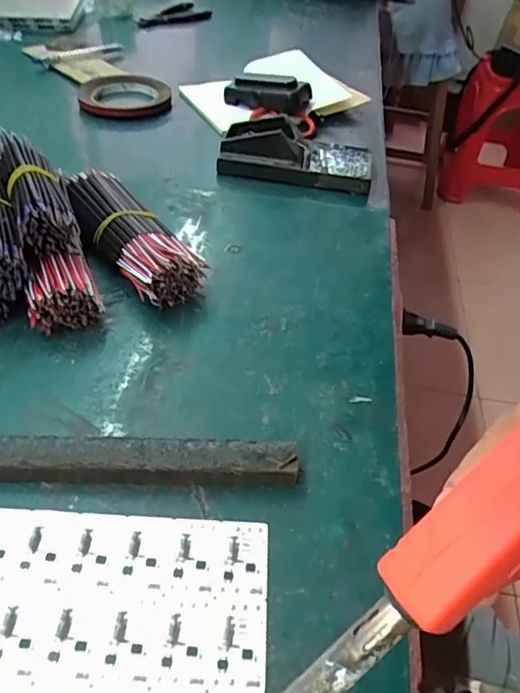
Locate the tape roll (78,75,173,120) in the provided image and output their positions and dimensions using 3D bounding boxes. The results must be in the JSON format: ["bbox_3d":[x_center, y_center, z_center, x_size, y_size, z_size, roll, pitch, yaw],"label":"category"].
[{"bbox_3d":[-0.168,-0.328,0.695,0.111,0.016,0.108,3,46,0],"label":"tape roll"}]

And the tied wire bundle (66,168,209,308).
[{"bbox_3d":[-0.114,-0.099,0.451,0.060,0.039,0.179,-25,52,-24],"label":"tied wire bundle"}]

